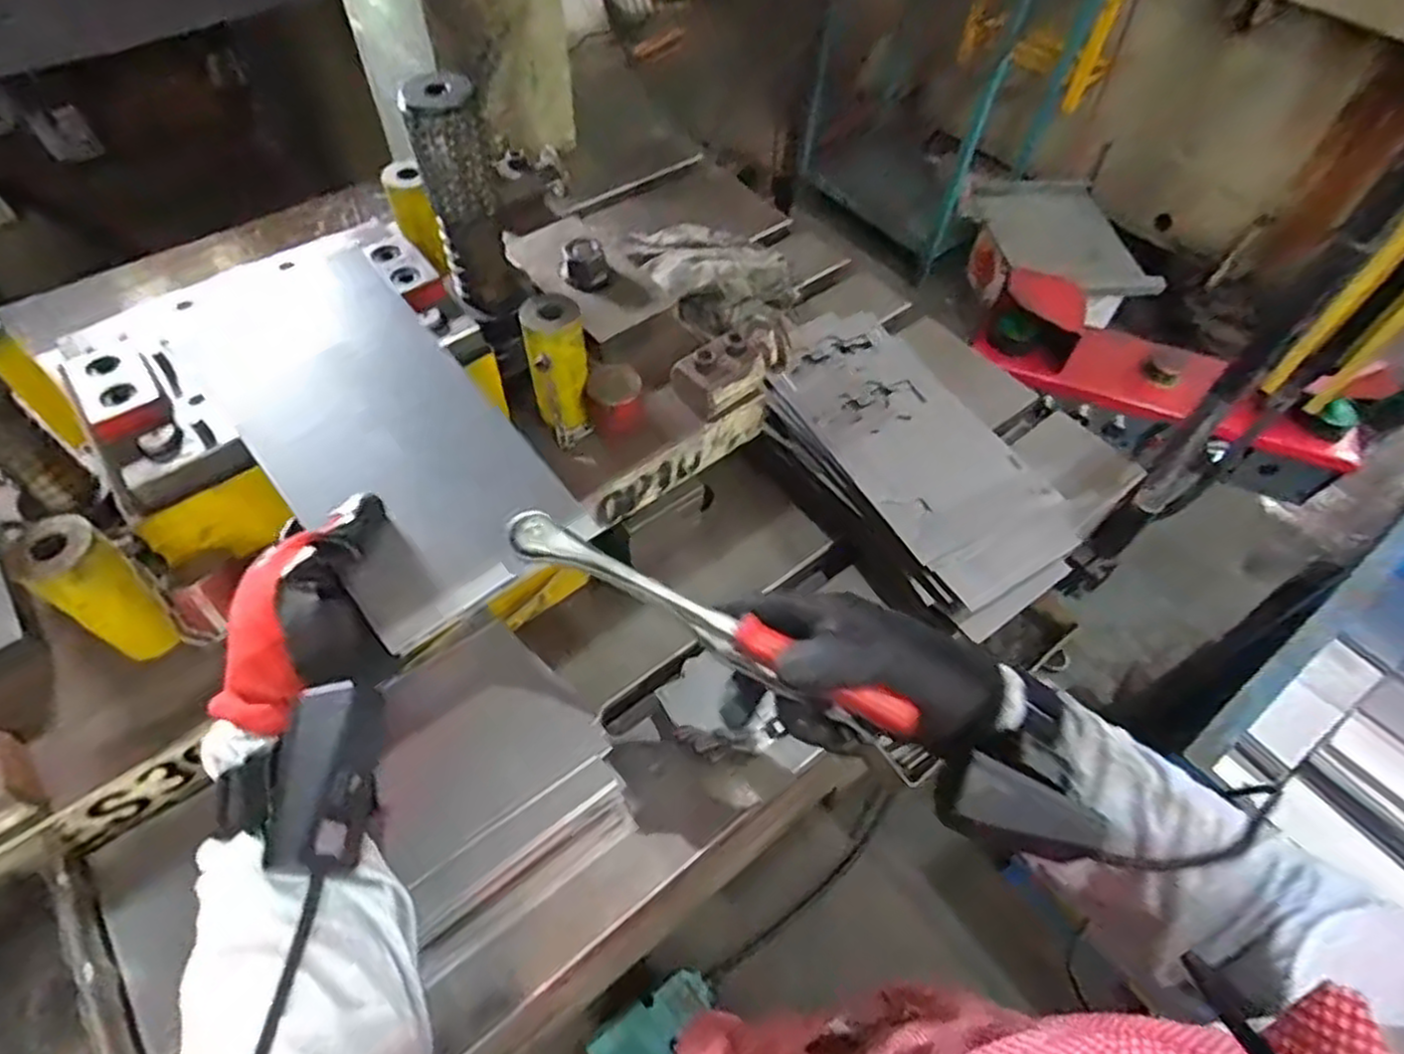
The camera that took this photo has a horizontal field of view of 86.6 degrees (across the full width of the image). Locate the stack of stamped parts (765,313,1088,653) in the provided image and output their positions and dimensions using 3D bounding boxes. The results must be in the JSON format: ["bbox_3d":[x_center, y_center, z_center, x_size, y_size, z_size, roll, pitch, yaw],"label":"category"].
[{"bbox_3d":[0.177,-0.067,0.662,0.160,0.039,0.322,-30,61,-20],"label":"stack of stamped parts"}]

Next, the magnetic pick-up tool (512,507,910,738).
[{"bbox_3d":[-0.001,0.048,0.366,0.215,0.031,0.023,26,59,10],"label":"magnetic pick-up tool"}]

